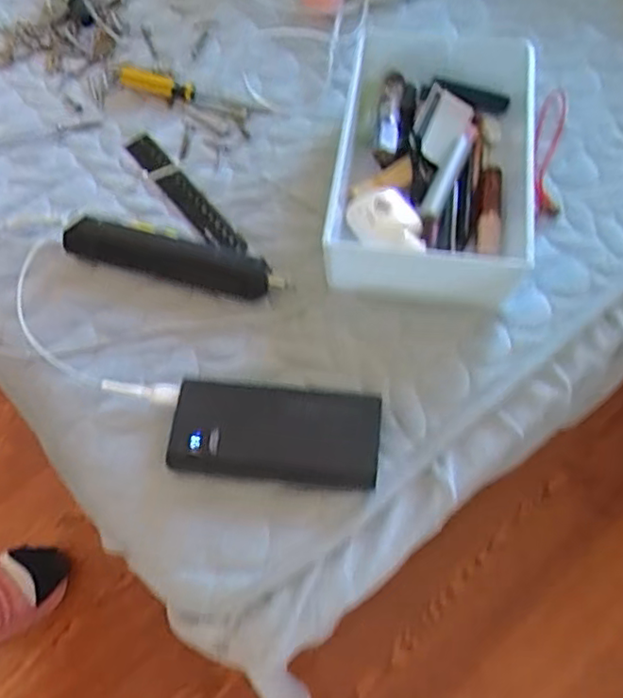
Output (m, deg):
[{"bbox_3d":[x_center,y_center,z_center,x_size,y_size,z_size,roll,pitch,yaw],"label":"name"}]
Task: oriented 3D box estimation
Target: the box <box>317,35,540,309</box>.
[{"bbox_3d":[0.097,-0.142,0.506,0.162,0.065,0.212,10,69,4],"label":"box"}]

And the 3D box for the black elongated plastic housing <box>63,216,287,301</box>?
[{"bbox_3d":[-0.109,-0.070,0.503,0.173,0.023,0.028,16,70,6],"label":"black elongated plastic housing"}]

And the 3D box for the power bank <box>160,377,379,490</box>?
[{"bbox_3d":[-0.025,0.061,0.442,0.139,0.029,0.062,6,69,3],"label":"power bank"}]

